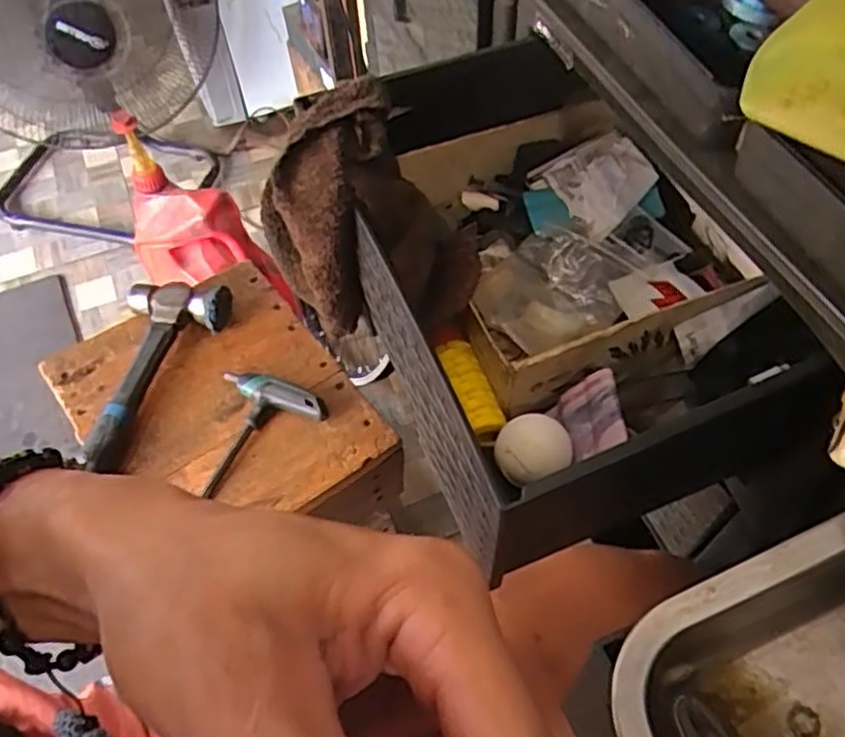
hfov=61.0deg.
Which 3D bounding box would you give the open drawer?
[{"bbox_3d":[0.096,-0.068,0.455,0.293,0.115,0.302,-20,58,-11],"label":"open drawer"}]

